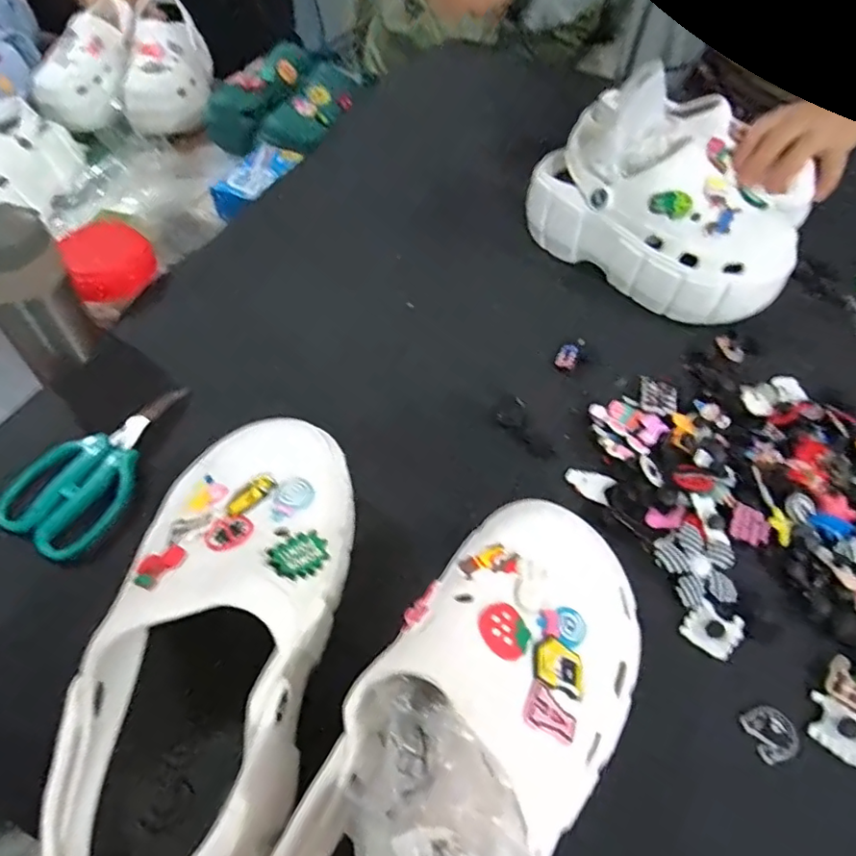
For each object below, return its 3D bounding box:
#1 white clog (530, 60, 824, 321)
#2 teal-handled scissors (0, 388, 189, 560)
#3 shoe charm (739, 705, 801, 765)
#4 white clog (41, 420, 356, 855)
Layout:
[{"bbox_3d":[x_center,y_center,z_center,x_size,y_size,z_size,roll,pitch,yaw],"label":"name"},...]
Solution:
[{"bbox_3d":[0.210,-0.200,0.502,0.101,0.149,0.220,-37,63,-24],"label":"white clog"},{"bbox_3d":[-0.235,0.022,0.416,0.083,0.017,0.142,23,57,15],"label":"teal-handled scissors"},{"bbox_3d":[0.191,0.167,0.315,0.027,0.004,0.027,-20,57,-14],"label":"shoe charm"},{"bbox_3d":[-0.103,0.106,0.291,0.099,0.087,0.236,3,54,1],"label":"white clog"}]

